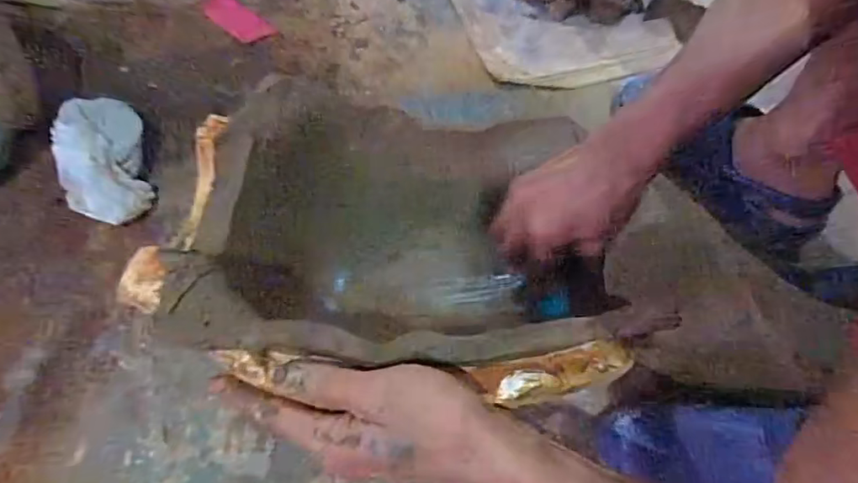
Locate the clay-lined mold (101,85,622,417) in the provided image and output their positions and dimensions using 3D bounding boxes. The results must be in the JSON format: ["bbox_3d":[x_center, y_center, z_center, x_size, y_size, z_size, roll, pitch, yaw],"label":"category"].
[{"bbox_3d":[-0.044,0.000,0.427,0.298,0.164,0.253,3,61,-3],"label":"clay-lined mold"}]

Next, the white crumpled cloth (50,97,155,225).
[{"bbox_3d":[-0.345,-0.089,0.551,0.084,0.066,0.152,-13,63,-11],"label":"white crumpled cloth"}]

